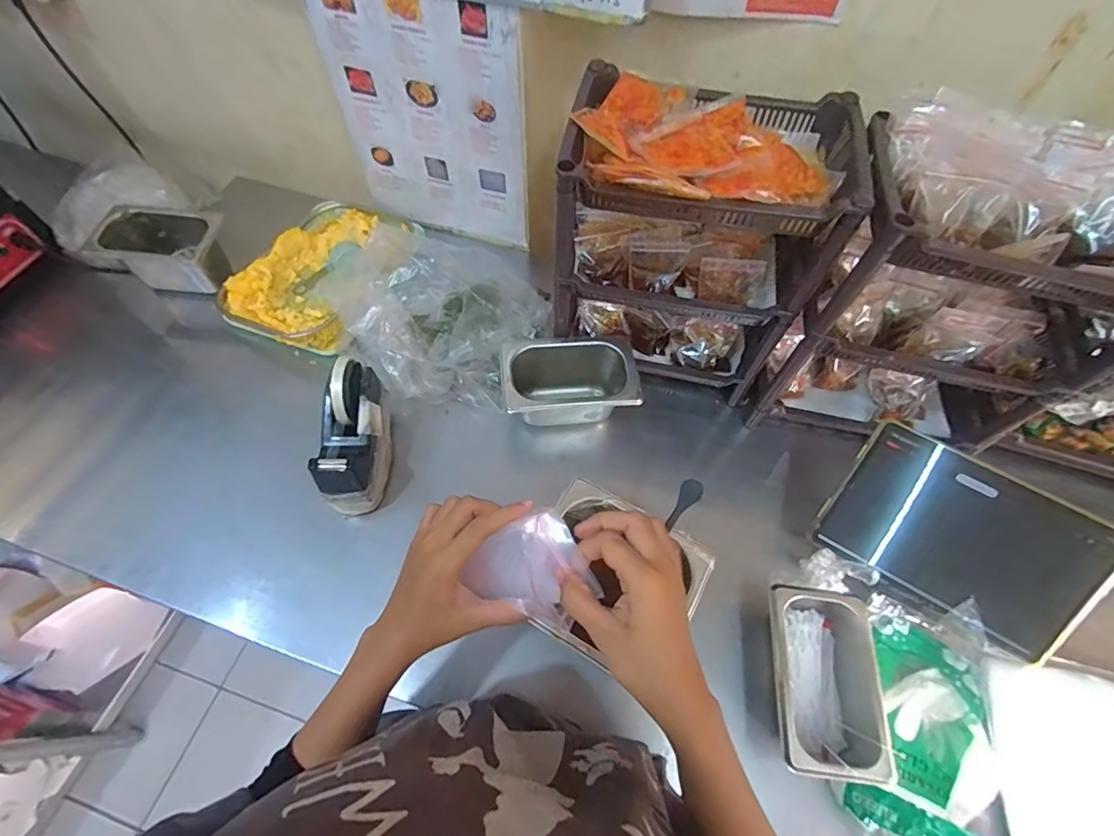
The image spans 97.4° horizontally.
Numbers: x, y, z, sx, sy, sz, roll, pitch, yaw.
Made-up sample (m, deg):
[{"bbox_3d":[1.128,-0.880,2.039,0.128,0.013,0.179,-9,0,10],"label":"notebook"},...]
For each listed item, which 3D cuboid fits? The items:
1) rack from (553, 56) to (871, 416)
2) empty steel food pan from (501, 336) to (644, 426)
[{"bbox_3d":[0.157,-0.208,0.624,0.281,0.322,0.182,13,62,5],"label":"rack"},{"bbox_3d":[0.016,-0.051,0.680,0.174,0.089,0.114,-3,62,-3],"label":"empty steel food pan"}]

